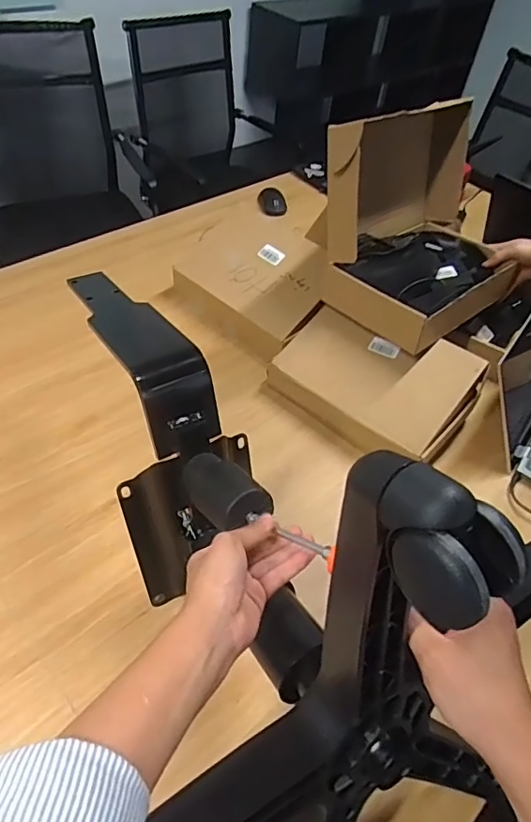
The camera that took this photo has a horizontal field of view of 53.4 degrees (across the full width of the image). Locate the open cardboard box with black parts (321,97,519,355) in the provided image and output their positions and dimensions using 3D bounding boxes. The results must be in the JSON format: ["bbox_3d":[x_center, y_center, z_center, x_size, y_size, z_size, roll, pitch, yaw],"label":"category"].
[{"bbox_3d":[0.268,-0.320,0.887,0.326,0.264,0.286,-33,60,-31],"label":"open cardboard box with black parts"}]

